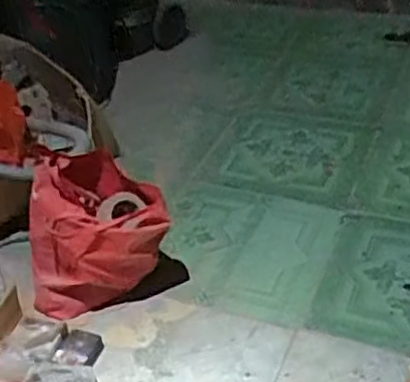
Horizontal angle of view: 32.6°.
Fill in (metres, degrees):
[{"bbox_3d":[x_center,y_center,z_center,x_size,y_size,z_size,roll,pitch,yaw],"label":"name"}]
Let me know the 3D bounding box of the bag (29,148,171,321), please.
[{"bbox_3d":[-0.211,0.084,1.364,0.276,0.285,0.148,-11,36,-10],"label":"bag"}]

